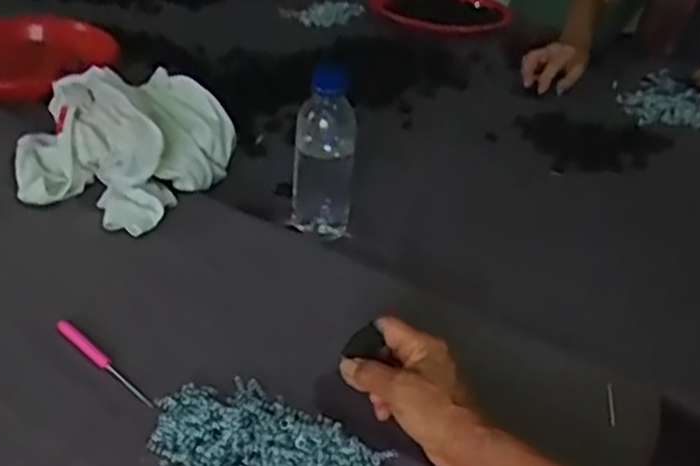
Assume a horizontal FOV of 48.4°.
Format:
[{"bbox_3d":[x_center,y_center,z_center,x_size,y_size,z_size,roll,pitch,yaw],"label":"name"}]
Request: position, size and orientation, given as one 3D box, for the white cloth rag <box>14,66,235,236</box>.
[{"bbox_3d":[-0.243,-0.111,0.819,0.194,0.086,0.207,17,34,18],"label":"white cloth rag"}]

